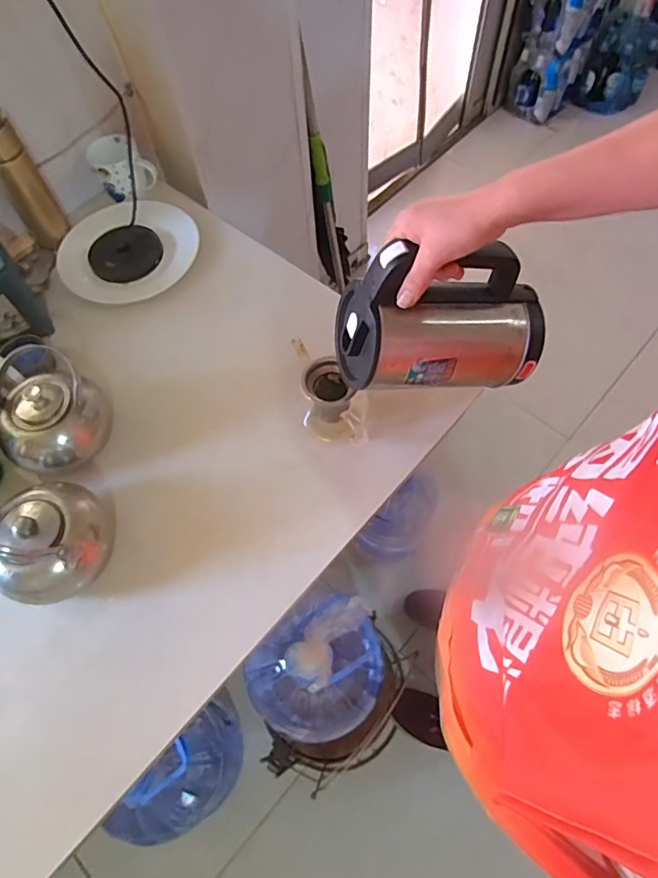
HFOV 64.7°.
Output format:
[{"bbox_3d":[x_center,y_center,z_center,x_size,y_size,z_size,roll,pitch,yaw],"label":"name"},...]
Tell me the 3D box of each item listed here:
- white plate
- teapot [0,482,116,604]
[{"bbox_3d":[-0.346,-0.331,0.899,0.234,0.017,0.261,-40,68,-16],"label":"white plate"},{"bbox_3d":[-0.337,0.101,0.585,0.129,0.140,0.136,28,68,16],"label":"teapot"}]

